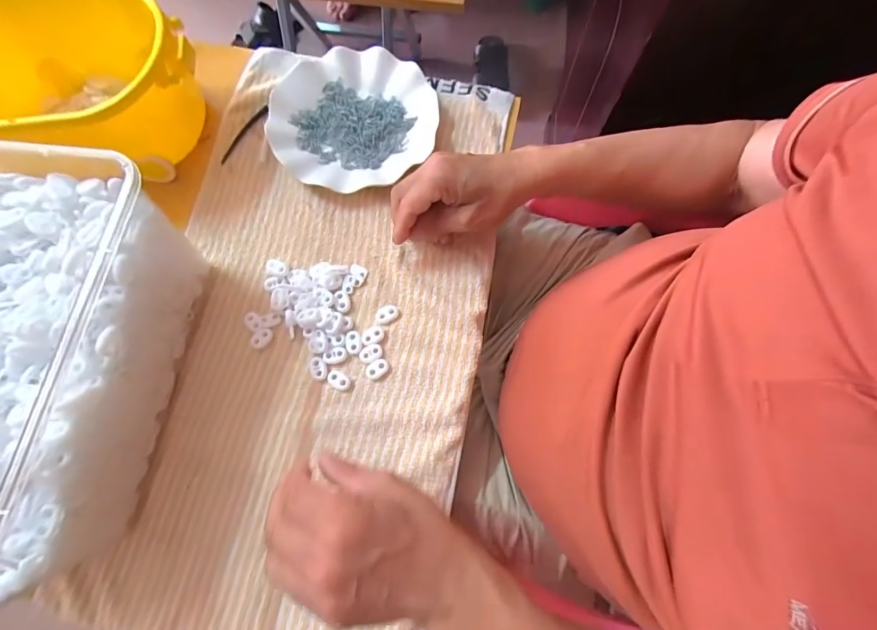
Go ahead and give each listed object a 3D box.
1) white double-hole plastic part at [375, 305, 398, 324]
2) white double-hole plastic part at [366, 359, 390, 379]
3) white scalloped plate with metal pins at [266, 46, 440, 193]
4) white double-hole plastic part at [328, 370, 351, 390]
[{"bbox_3d":[-0.051,0.000,0.384,0.023,0.005,0.015,-24,75,-6],"label":"white double-hole plastic part"},{"bbox_3d":[-0.058,0.051,0.371,0.023,0.004,0.016,-37,77,-9],"label":"white double-hole plastic part"},{"bbox_3d":[-0.092,-0.221,0.441,0.176,0.027,0.181,0,74,0],"label":"white scalloped plate with metal pins"},{"bbox_3d":[-0.093,0.062,0.368,0.023,0.006,0.014,28,76,8],"label":"white double-hole plastic part"}]

